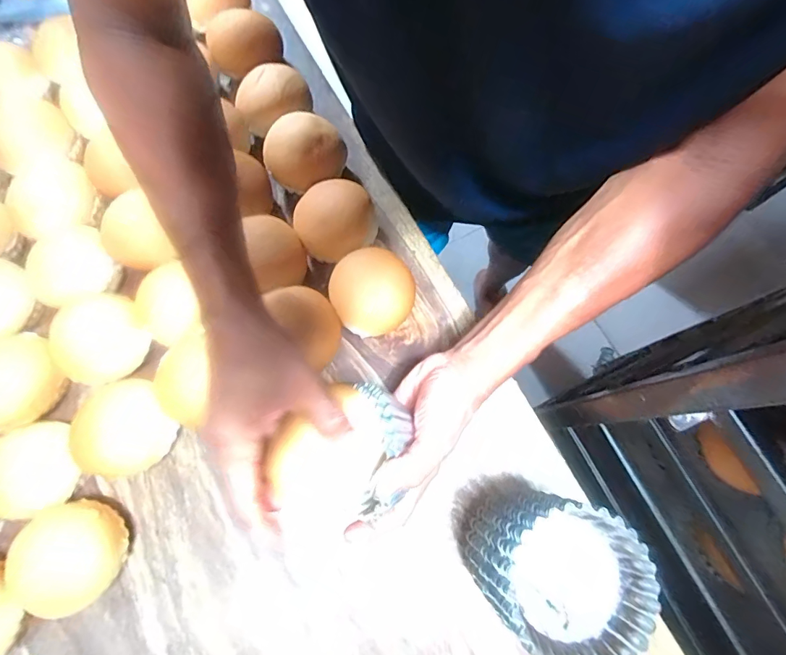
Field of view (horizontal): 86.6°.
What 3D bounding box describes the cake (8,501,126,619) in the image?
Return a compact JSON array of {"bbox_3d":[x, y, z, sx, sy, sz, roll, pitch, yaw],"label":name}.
[{"bbox_3d":[-0.293,0.210,0.389,0.090,0.053,0.086,0,75,1],"label":"cake"}]

